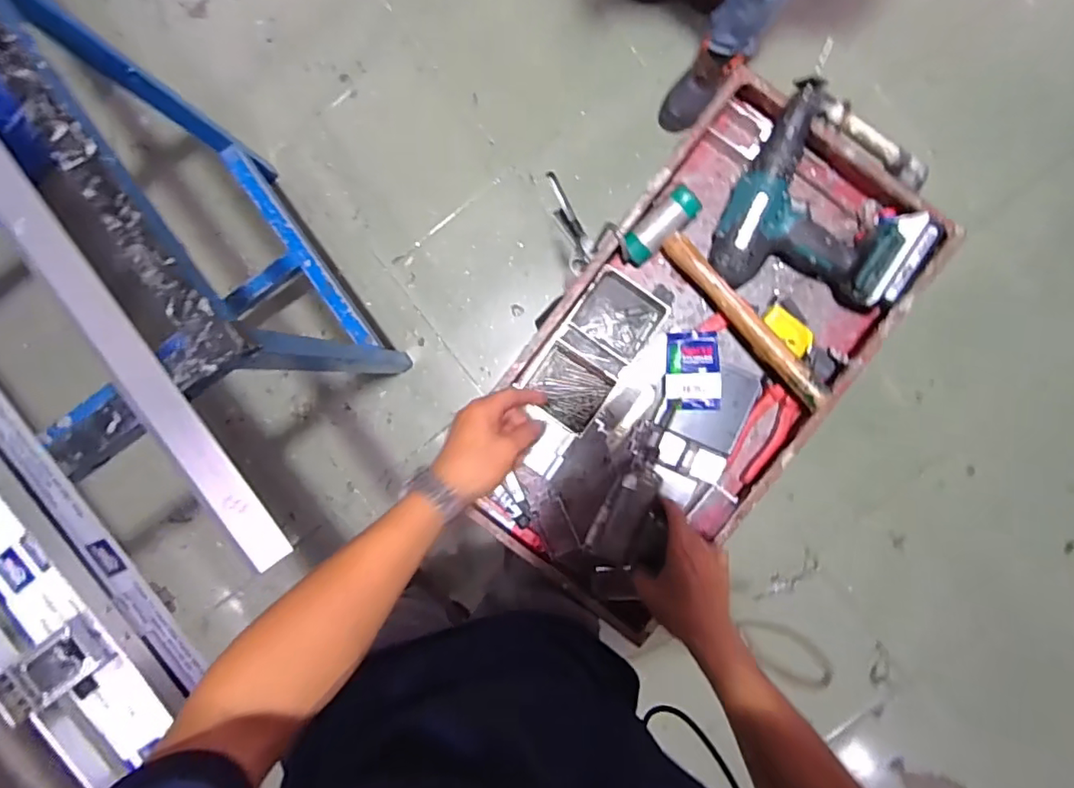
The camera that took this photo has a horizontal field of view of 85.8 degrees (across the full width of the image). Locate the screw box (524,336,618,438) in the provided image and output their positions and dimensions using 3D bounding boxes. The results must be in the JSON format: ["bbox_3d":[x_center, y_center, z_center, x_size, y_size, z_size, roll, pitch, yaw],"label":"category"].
[{"bbox_3d":[0.044,-0.008,0.773,0.098,0.044,0.092,34,93,0],"label":"screw box"}]

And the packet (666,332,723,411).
[{"bbox_3d":[0.199,-0.030,0.741,0.065,0.033,0.097,0,96,1],"label":"packet"}]

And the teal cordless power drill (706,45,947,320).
[{"bbox_3d":[0.367,-0.239,0.721,0.234,0.093,0.258,25,93,1],"label":"teal cordless power drill"}]

